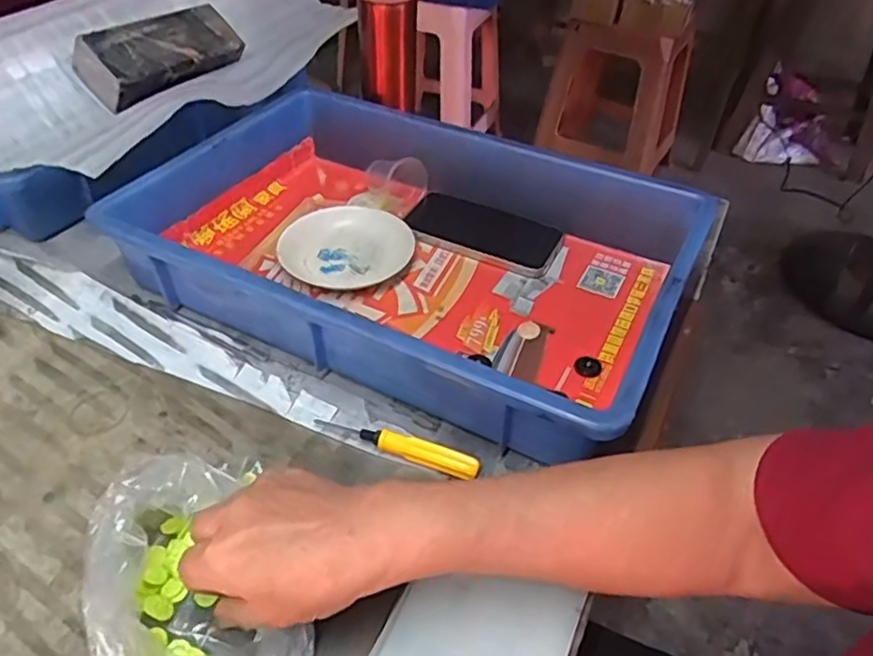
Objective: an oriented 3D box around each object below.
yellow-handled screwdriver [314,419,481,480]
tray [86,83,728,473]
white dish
[{"bbox_3d":[-0.027,0.078,0.441,0.116,0.015,0.014,18,45,15],"label":"yellow-handled screwdriver"},{"bbox_3d":[-0.021,-0.072,0.552,0.435,0.087,0.289,22,46,18],"label":"tray"},{"bbox_3d":[-0.081,-0.076,0.593,0.116,0.023,0.104,4,43,0],"label":"white dish"}]

